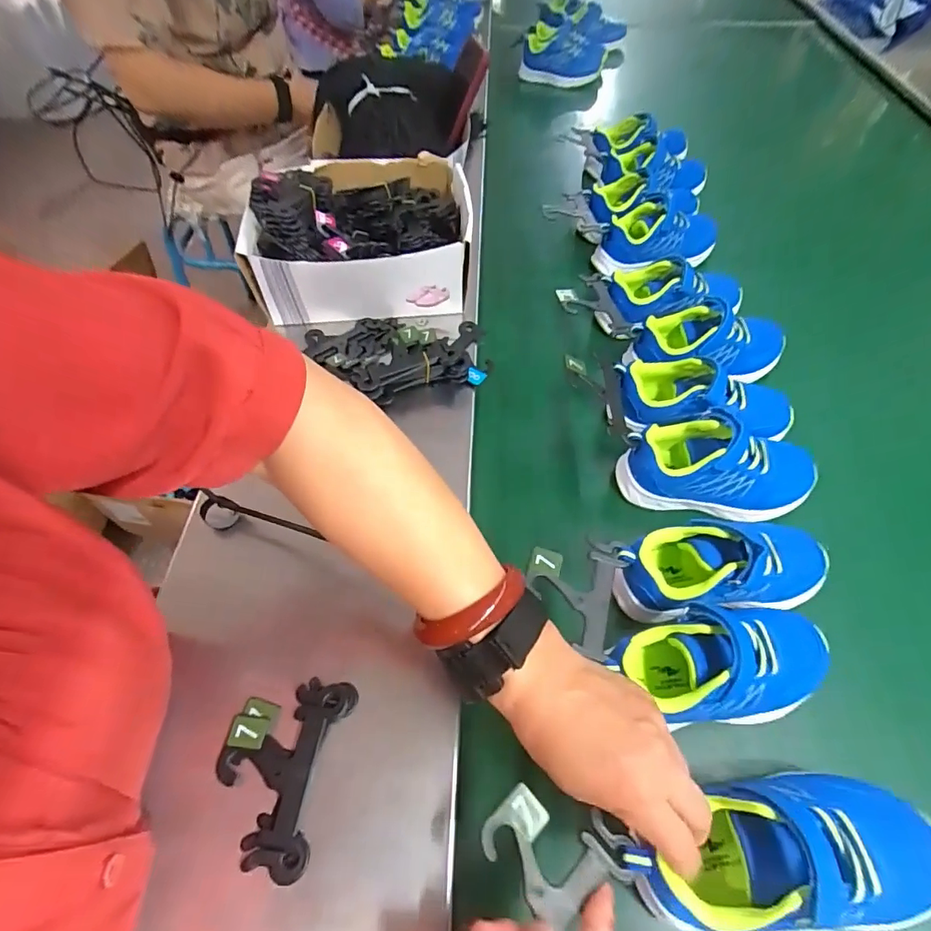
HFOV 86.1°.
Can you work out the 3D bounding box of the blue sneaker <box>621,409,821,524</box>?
[{"bbox_3d":[0.223,-0.001,0.434,0.165,0.062,0.074,10,56,9],"label":"blue sneaker"}]

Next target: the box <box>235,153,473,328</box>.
[{"bbox_3d":[-0.116,-0.270,0.579,0.232,0.104,0.203,-4,55,-1],"label":"box"}]

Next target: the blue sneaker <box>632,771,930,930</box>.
[{"bbox_3d":[0.178,0.217,0.281,0.156,0.074,0.068,-9,56,-5],"label":"blue sneaker"}]

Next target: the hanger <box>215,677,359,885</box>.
[{"bbox_3d":[-0.122,0.193,0.322,0.073,0.011,0.106,8,56,7],"label":"hanger"}]

